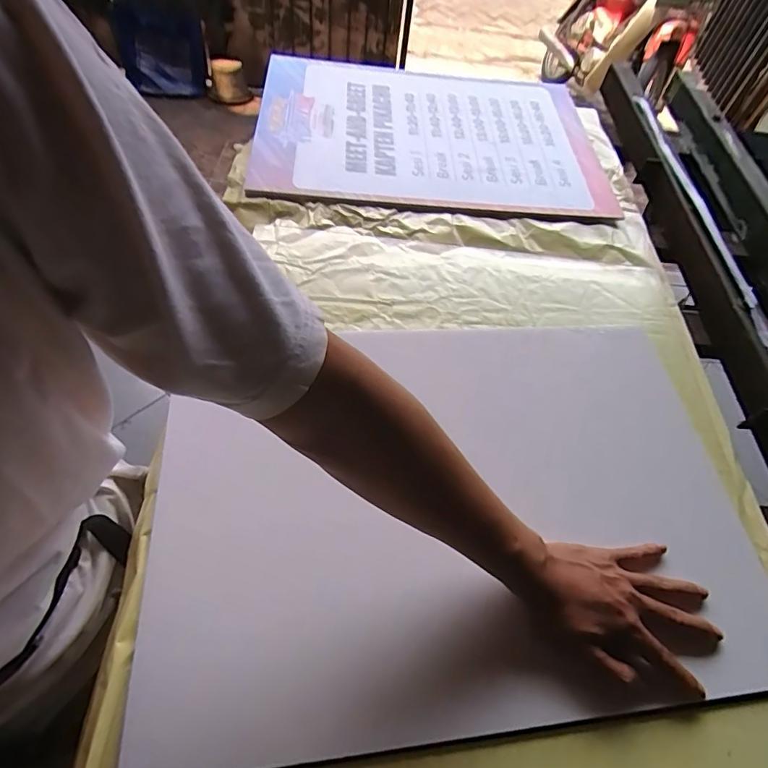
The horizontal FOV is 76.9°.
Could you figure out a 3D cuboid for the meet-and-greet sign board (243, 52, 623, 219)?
[{"bbox_3d":[0.086,-0.437,0.852,0.591,0.025,0.409,2,60,-6],"label":"meet-and-greet sign board"}]

